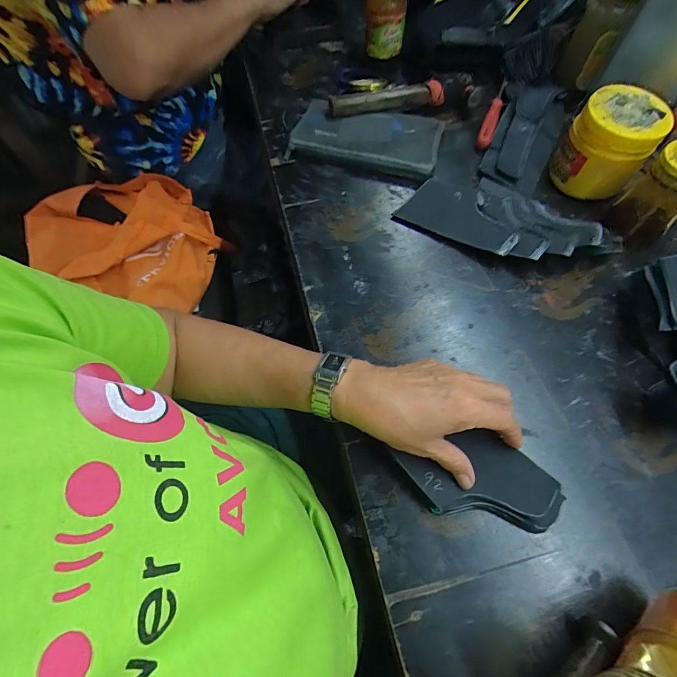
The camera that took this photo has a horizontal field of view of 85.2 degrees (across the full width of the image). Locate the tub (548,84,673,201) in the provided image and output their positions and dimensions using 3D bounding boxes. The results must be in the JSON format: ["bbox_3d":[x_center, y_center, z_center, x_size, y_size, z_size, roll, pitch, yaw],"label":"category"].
[{"bbox_3d":[0.326,-0.236,0.448,0.090,0.088,0.086,0,63,0],"label":"tub"}]

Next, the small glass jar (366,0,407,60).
[{"bbox_3d":[0.070,-0.478,0.547,0.058,0.109,0.066,4,64,5],"label":"small glass jar"}]

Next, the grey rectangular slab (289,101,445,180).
[{"bbox_3d":[0.043,-0.294,0.537,0.208,0.026,0.112,15,64,8],"label":"grey rectangular slab"}]

